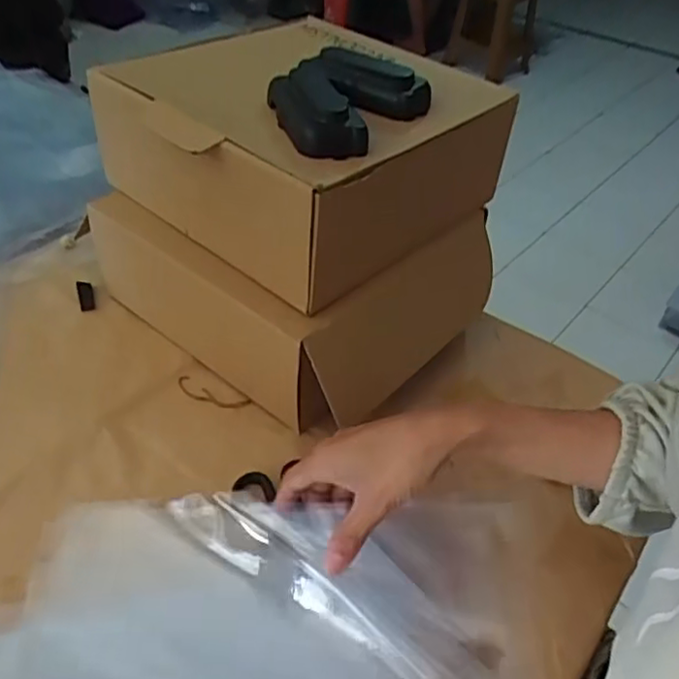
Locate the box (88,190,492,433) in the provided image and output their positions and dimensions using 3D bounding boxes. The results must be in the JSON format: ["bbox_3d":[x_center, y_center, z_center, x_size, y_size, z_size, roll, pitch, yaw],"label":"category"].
[{"bbox_3d":[-0.039,-0.070,0.618,0.297,0.113,0.251,30,47,25],"label":"box"}]

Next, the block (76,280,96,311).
[{"bbox_3d":[-0.250,-0.044,0.648,0.015,0.004,0.050,-13,45,-19],"label":"block"}]

